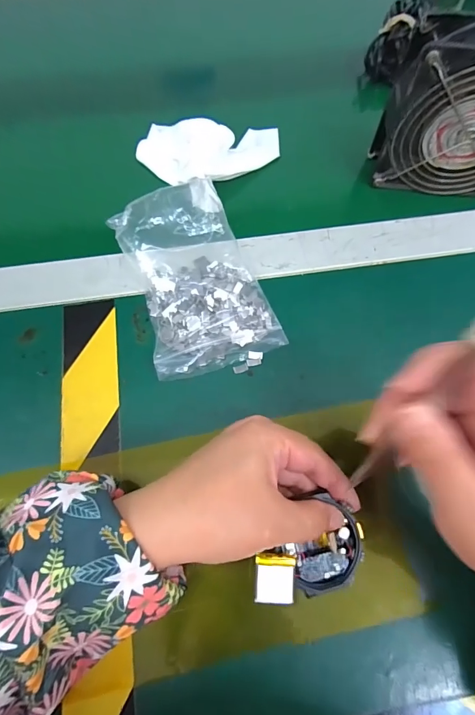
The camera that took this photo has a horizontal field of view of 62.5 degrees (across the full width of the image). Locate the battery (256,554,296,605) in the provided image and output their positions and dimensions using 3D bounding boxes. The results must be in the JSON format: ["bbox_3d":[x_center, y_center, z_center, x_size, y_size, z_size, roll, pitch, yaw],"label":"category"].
[{"bbox_3d":[0.020,0.119,0.210,0.021,0.004,0.023,4,68,2],"label":"battery"}]

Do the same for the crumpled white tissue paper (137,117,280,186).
[{"bbox_3d":[-0.022,-0.183,0.350,0.128,0.028,0.057,-11,68,-4],"label":"crumpled white tissue paper"}]

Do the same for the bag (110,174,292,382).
[{"bbox_3d":[-0.033,-0.064,0.293,0.094,0.042,0.142,-21,69,-7],"label":"bag"}]

